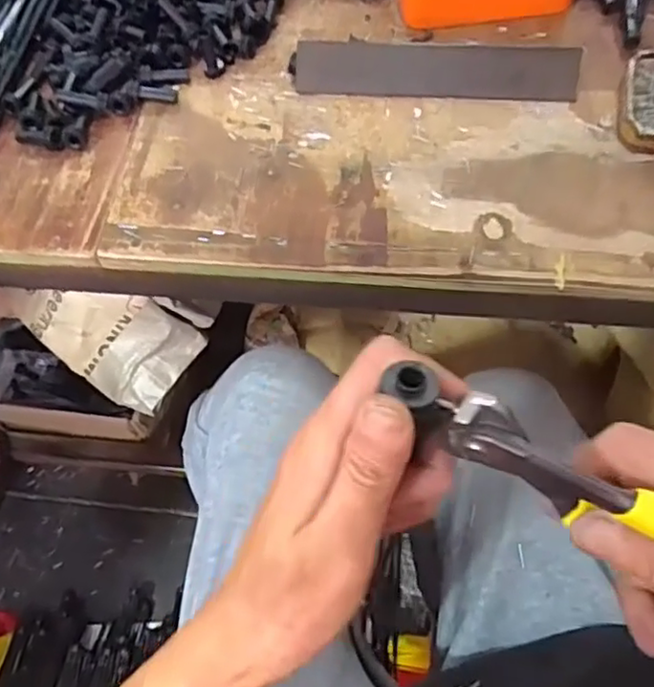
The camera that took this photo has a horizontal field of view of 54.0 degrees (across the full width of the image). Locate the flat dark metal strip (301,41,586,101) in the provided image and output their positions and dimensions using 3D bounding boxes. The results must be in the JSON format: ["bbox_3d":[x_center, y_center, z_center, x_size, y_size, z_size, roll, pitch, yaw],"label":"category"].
[{"bbox_3d":[0.084,-0.213,0.503,0.215,0.038,0.004,4,24,6],"label":"flat dark metal strip"}]

